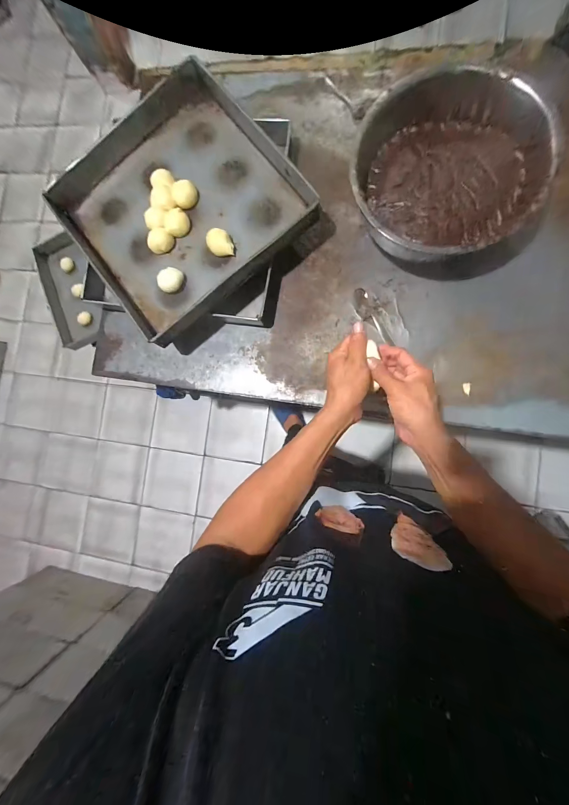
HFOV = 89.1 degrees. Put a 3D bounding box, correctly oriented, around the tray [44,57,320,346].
[{"bbox_3d":[-0.237,-0.438,0.649,0.470,0.055,0.463,-39,82,4],"label":"tray"}]

